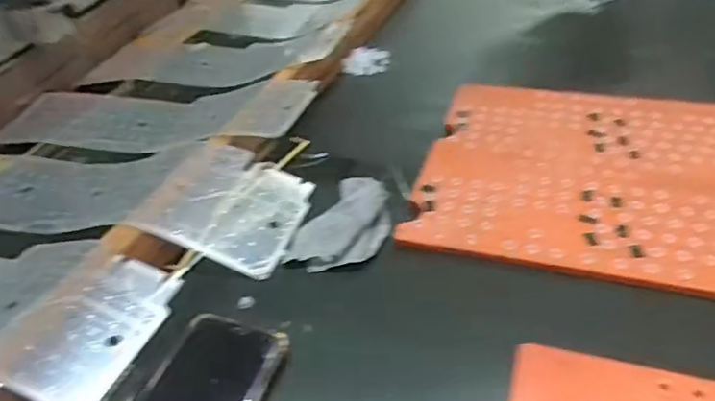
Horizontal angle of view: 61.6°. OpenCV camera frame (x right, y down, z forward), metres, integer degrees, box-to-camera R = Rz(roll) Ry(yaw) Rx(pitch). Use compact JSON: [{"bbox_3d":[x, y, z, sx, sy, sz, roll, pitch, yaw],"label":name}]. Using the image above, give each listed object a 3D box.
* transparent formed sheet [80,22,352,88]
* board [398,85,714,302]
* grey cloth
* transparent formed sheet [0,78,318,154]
[{"bbox_3d":[-0.202,-0.192,0.817,0.373,0.027,0.126,3,45,21],"label":"transparent formed sheet"},{"bbox_3d":[0.278,-0.023,0.539,0.423,0.010,0.274,8,40,16],"label":"board"},{"bbox_3d":[-0.009,0.018,0.527,0.073,0.013,0.111,15,43,23],"label":"grey cloth"},{"bbox_3d":[-0.229,-0.104,0.680,0.365,0.044,0.154,4,39,12],"label":"transparent formed sheet"}]

